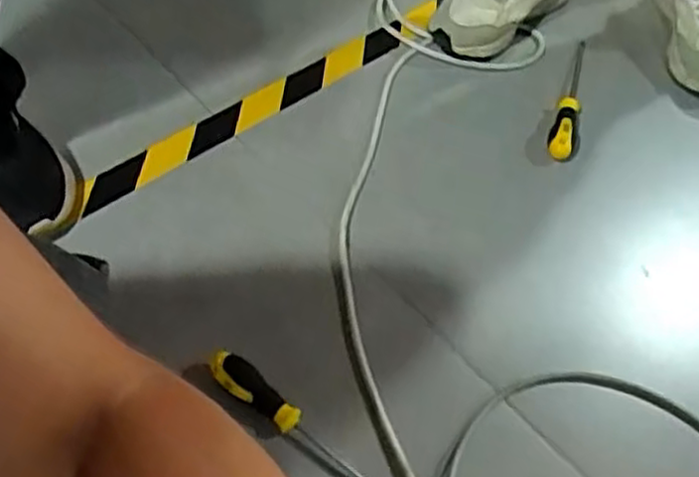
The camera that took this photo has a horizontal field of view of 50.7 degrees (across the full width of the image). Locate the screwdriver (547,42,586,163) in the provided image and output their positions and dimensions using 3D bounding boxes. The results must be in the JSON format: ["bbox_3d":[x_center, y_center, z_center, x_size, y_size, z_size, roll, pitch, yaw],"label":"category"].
[{"bbox_3d":[0.314,-0.198,1.013,0.040,0.033,0.234,18,55,10],"label":"screwdriver"}]

